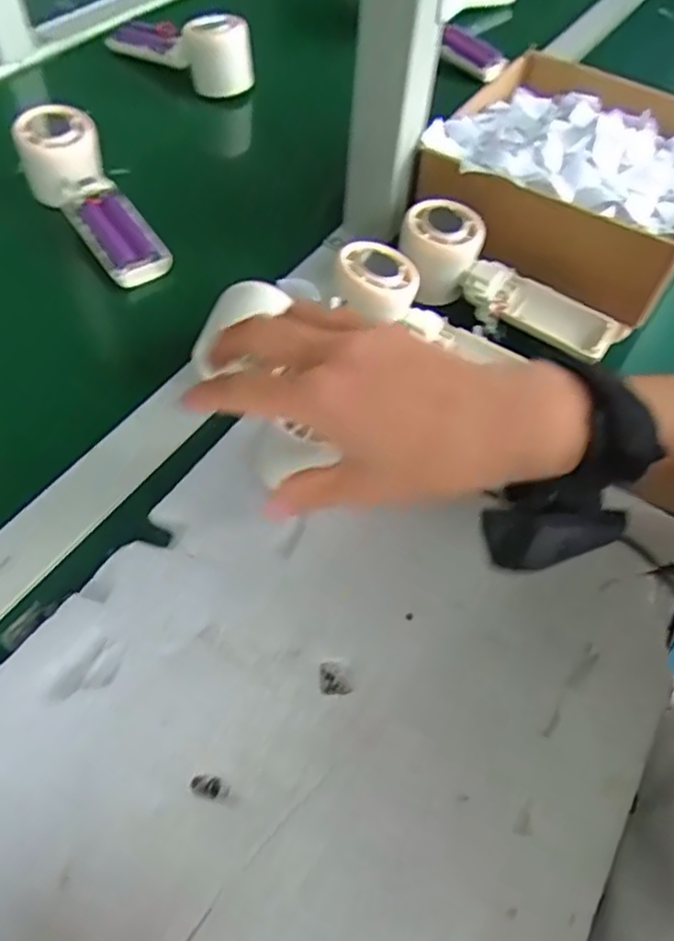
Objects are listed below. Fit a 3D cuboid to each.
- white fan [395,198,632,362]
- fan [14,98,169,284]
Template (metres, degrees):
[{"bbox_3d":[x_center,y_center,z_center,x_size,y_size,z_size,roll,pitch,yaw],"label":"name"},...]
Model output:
[{"bbox_3d":[0.118,-0.124,0.473,0.172,0.057,0.064,31,56,4],"label":"white fan"},{"bbox_3d":[-0.187,-0.205,0.509,0.055,0.046,0.160,-33,81,-24],"label":"fan"}]

